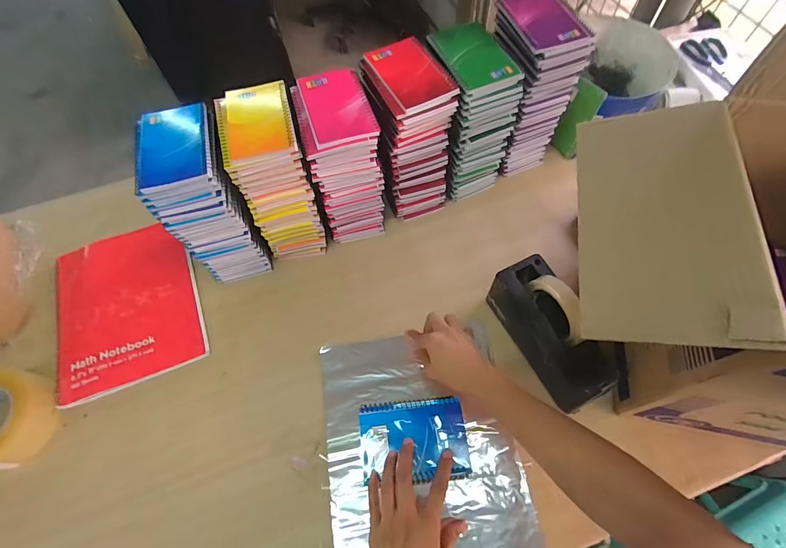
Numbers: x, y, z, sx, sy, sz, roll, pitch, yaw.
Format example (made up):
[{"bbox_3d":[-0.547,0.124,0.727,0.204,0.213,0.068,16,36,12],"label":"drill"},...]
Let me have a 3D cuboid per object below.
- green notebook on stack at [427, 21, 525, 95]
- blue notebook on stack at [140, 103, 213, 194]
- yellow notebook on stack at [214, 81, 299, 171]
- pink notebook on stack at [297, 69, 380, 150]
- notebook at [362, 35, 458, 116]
[{"bbox_3d":[0.111,-0.308,0.537,0.089,0.014,0.133,-19,63,-7],"label":"green notebook on stack"},{"bbox_3d":[-0.273,-0.166,0.481,0.085,0.013,0.132,-15,63,-5],"label":"blue notebook on stack"},{"bbox_3d":[-0.179,-0.199,0.495,0.095,0.014,0.133,-15,63,-5],"label":"yellow notebook on stack"},{"bbox_3d":[-0.074,-0.221,0.502,0.079,0.007,0.130,-17,63,-6],"label":"pink notebook on stack"},{"bbox_3d":[0.025,-0.276,0.524,0.085,0.011,0.125,-23,64,-9],"label":"notebook"}]

